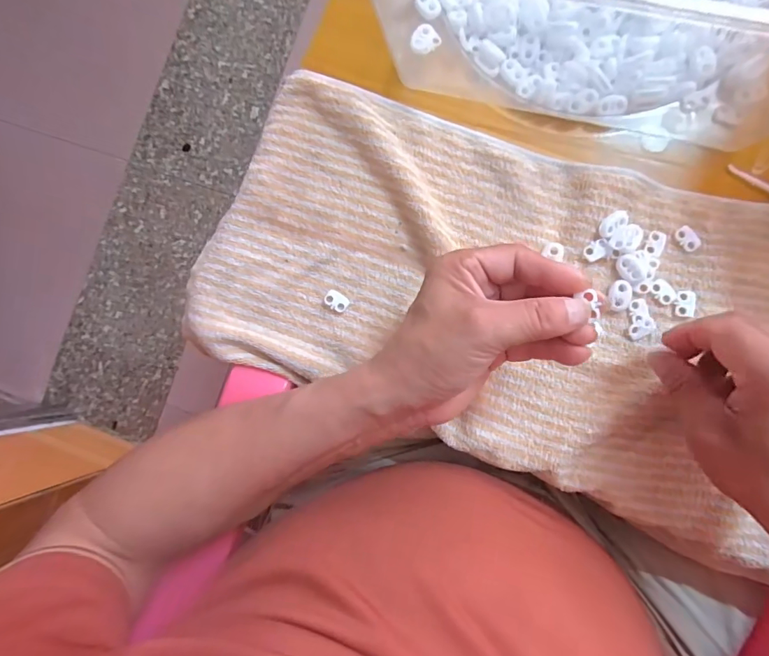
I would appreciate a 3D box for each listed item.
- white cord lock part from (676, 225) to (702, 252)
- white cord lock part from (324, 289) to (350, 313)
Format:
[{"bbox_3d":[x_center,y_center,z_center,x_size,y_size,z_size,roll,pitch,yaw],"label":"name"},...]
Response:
[{"bbox_3d":[0.217,-0.064,0.321,0.013,0.004,0.019,-37,84,1],"label":"white cord lock part"},{"bbox_3d":[-0.037,-0.020,0.341,0.019,0.004,0.013,33,89,6],"label":"white cord lock part"}]

